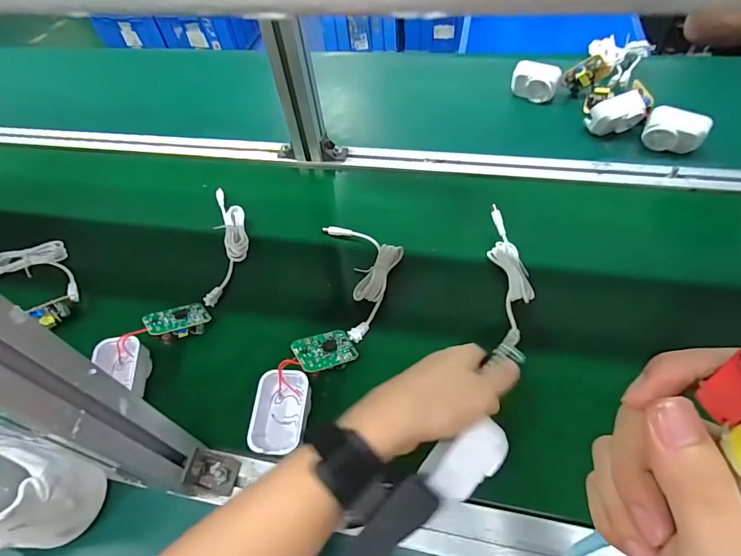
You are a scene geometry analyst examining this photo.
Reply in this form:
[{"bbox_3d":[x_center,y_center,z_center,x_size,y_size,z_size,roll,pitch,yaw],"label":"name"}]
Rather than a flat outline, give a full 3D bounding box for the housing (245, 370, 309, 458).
[{"bbox_3d":[-0.080,0.122,0.384,0.042,0.037,0.070,2,53,6],"label":"housing"}]

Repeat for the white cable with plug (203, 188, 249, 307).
[{"bbox_3d":[-0.176,-0.049,0.534,0.044,0.014,0.193,-9,53,-2],"label":"white cable with plug"}]

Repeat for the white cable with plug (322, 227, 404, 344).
[{"bbox_3d":[0.000,-0.009,0.485,0.080,0.024,0.162,-13,53,-5],"label":"white cable with plug"}]

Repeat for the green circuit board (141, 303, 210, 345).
[{"bbox_3d":[-0.206,0.047,0.454,0.062,0.018,0.038,-15,39,-41],"label":"green circuit board"}]

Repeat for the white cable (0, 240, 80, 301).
[{"bbox_3d":[-0.403,-0.017,0.527,0.131,0.012,0.074,8,54,11],"label":"white cable"}]

